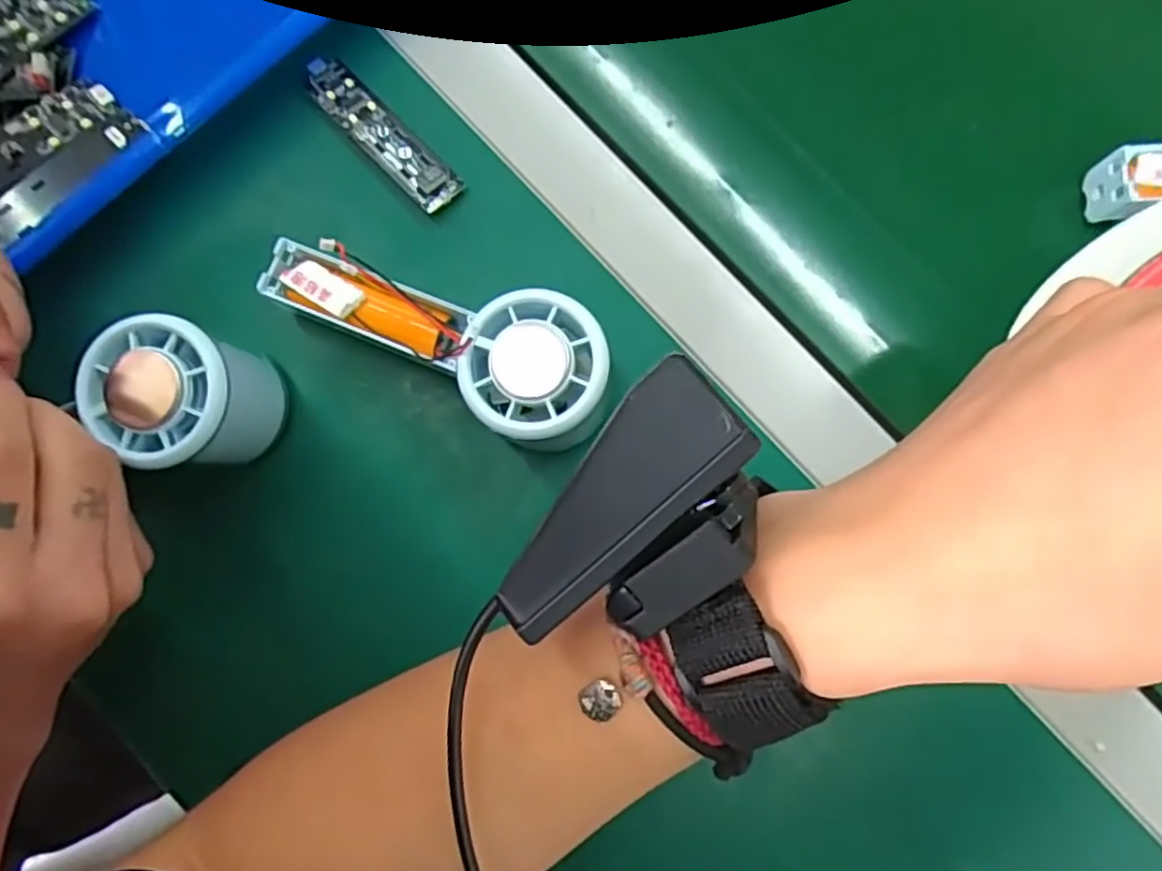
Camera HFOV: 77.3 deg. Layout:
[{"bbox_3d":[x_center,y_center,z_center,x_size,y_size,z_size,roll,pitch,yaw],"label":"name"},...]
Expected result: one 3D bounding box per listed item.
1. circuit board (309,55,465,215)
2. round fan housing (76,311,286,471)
[{"bbox_3d":[-0.093,-0.142,0.340,0.091,0.012,0.022,45,86,4],"label":"circuit board"},{"bbox_3d":[-0.158,-0.014,0.300,0.057,0.065,0.053,0,84,0],"label":"round fan housing"}]

